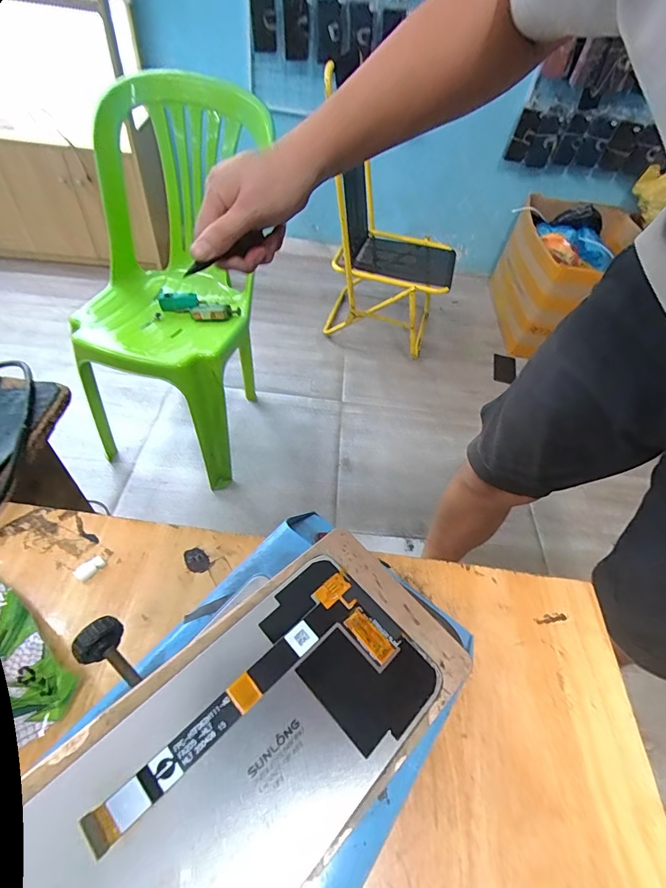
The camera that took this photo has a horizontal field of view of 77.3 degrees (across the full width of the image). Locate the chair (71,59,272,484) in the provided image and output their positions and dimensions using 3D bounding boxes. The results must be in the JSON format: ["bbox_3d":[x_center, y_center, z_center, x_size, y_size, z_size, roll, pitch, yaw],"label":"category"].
[{"bbox_3d":[-0.385,-0.380,1.084,0.398,0.734,0.553,15,52,7],"label":"chair"}]

